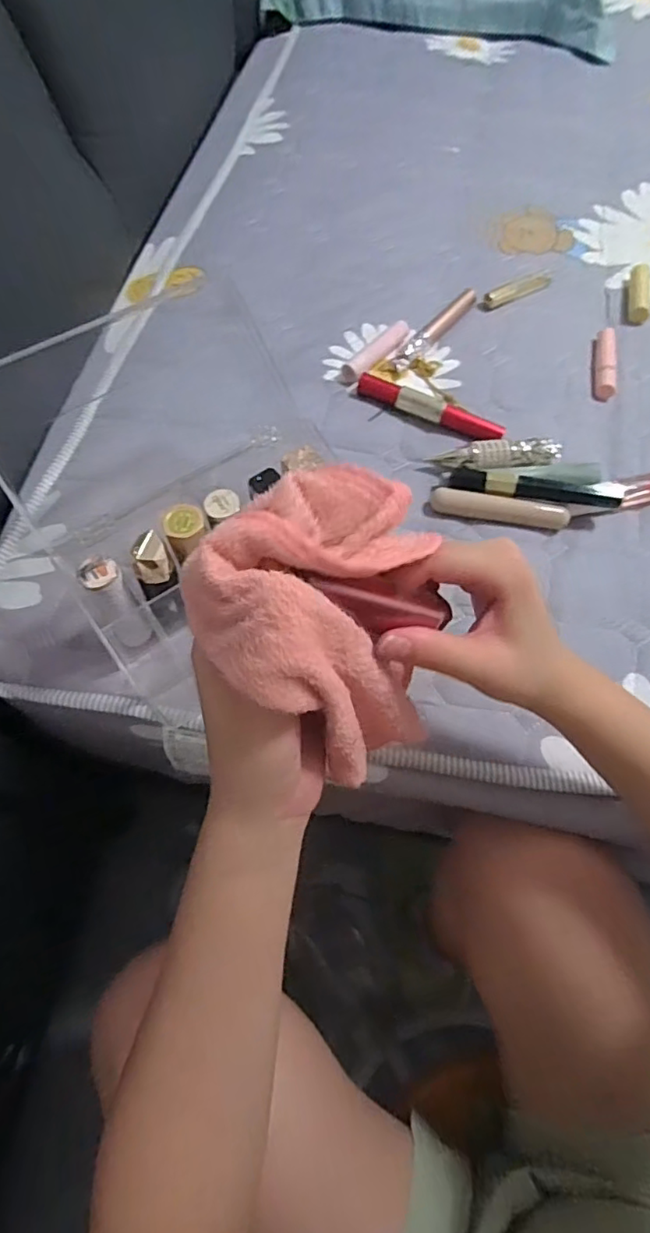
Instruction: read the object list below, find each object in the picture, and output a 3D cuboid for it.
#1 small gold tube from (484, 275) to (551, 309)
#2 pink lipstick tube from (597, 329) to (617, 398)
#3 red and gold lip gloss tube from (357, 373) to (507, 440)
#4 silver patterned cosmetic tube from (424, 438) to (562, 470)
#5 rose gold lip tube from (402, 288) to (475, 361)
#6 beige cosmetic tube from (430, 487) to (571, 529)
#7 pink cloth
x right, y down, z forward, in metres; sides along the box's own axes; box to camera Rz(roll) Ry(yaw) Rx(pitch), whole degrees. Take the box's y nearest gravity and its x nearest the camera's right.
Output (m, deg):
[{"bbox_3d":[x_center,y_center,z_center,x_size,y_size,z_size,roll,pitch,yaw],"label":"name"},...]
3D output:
[{"bbox_3d":[0.189,-0.320,0.572,0.082,0.008,0.019,-30,69,-15],"label":"small gold tube"},{"bbox_3d":[0.257,-0.232,0.532,0.015,0.013,0.077,10,64,3],"label":"pink lipstick tube"},{"bbox_3d":[0.089,-0.174,0.491,0.125,0.020,0.017,22,65,8],"label":"red and gold lip gloss tube"},{"bbox_3d":[0.141,-0.128,0.473,0.104,0.023,0.023,-6,65,-5],"label":"silver patterned cosmetic tube"},{"bbox_3d":[0.107,-0.271,0.541,0.014,0.011,0.115,35,68,14],"label":"rose gold lip tube"},{"bbox_3d":[0.133,-0.082,0.445,0.102,0.016,0.015,11,64,3],"label":"beige cosmetic tube"},{"bbox_3d":[0.005,0.005,0.241,0.099,0.096,0.095,-39,72,-18],"label":"pink cloth"}]

